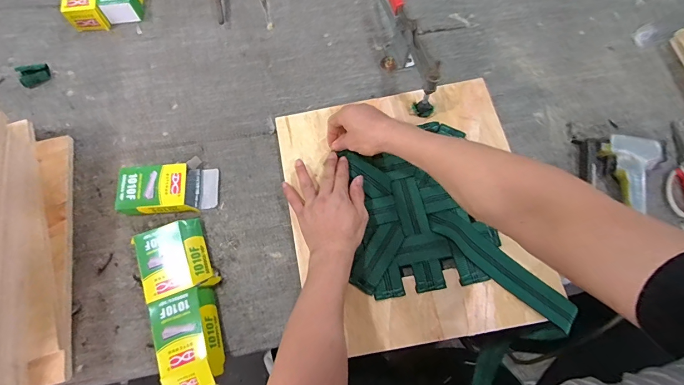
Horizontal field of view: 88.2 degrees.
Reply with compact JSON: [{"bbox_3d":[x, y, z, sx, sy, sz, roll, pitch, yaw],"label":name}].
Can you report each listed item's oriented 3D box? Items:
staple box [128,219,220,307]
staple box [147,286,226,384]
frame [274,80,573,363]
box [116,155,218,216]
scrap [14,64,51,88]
[{"bbox_3d":[-0.265,0.108,0.561,0.104,0.028,0.117,-23,74,-8],"label":"staple box"},{"bbox_3d":[-0.225,0.219,0.520,0.088,0.037,0.142,-18,73,-7],"label":"staple box"},{"bbox_3d":[0.114,0.023,0.591,0.390,0.020,0.427,-11,72,-4],"label":"frame"},{"bbox_3d":[-0.291,-0.010,0.597,0.151,0.035,0.091,-6,72,-3],"label":"box"},{"bbox_3d":[-0.580,-0.223,0.664,0.050,0.021,0.035,-26,74,-9],"label":"scrap"}]

